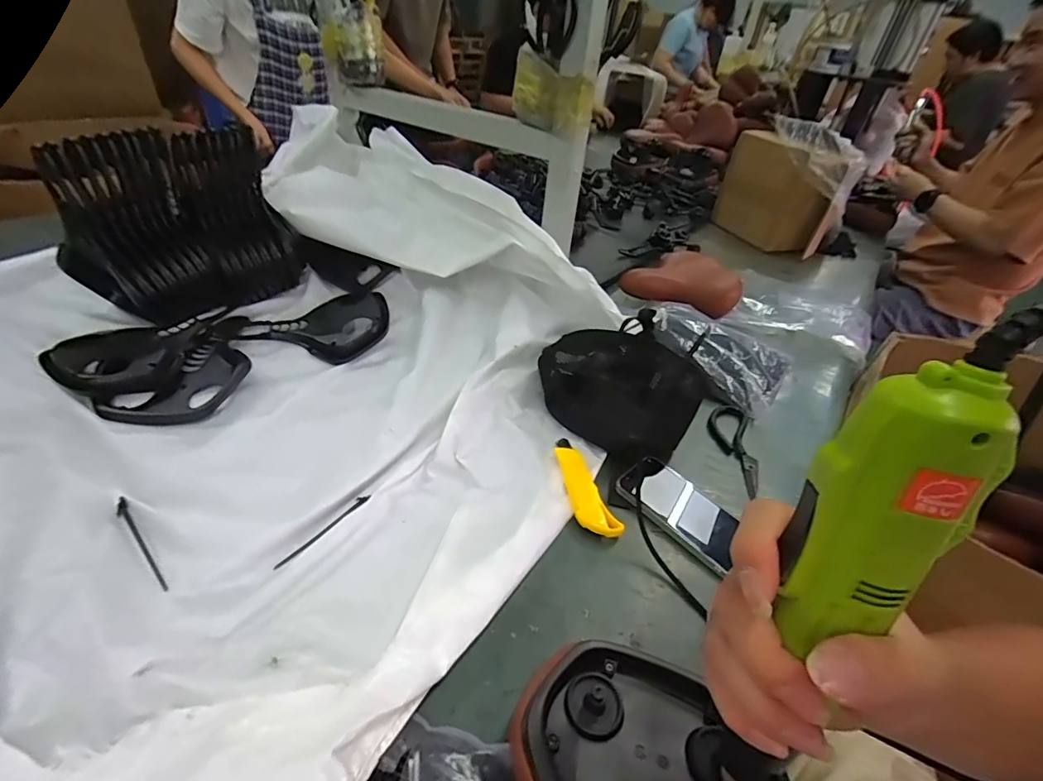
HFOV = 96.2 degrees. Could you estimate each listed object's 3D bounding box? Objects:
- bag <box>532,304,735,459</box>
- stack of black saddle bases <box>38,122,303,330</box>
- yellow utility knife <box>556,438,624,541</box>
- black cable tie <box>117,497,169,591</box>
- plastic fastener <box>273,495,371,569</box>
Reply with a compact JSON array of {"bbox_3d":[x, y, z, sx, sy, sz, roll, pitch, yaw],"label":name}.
[{"bbox_3d":[0.125,-0.008,0.635,0.228,0.099,0.135,27,45,21],"label":"bag"},{"bbox_3d":[-0.505,-0.253,0.701,0.186,0.221,0.264,26,45,20],"label":"stack of black saddle bases"},{"bbox_3d":[0.069,0.111,0.561,0.041,0.016,0.147,-8,44,-17],"label":"yellow utility knife"},{"bbox_3d":[-0.352,0.141,0.430,0.010,0.012,0.115,-30,54,-34],"label":"black cable tie"},{"bbox_3d":[-0.205,0.144,0.487,0.009,0.004,0.110,31,47,24],"label":"plastic fastener"}]

